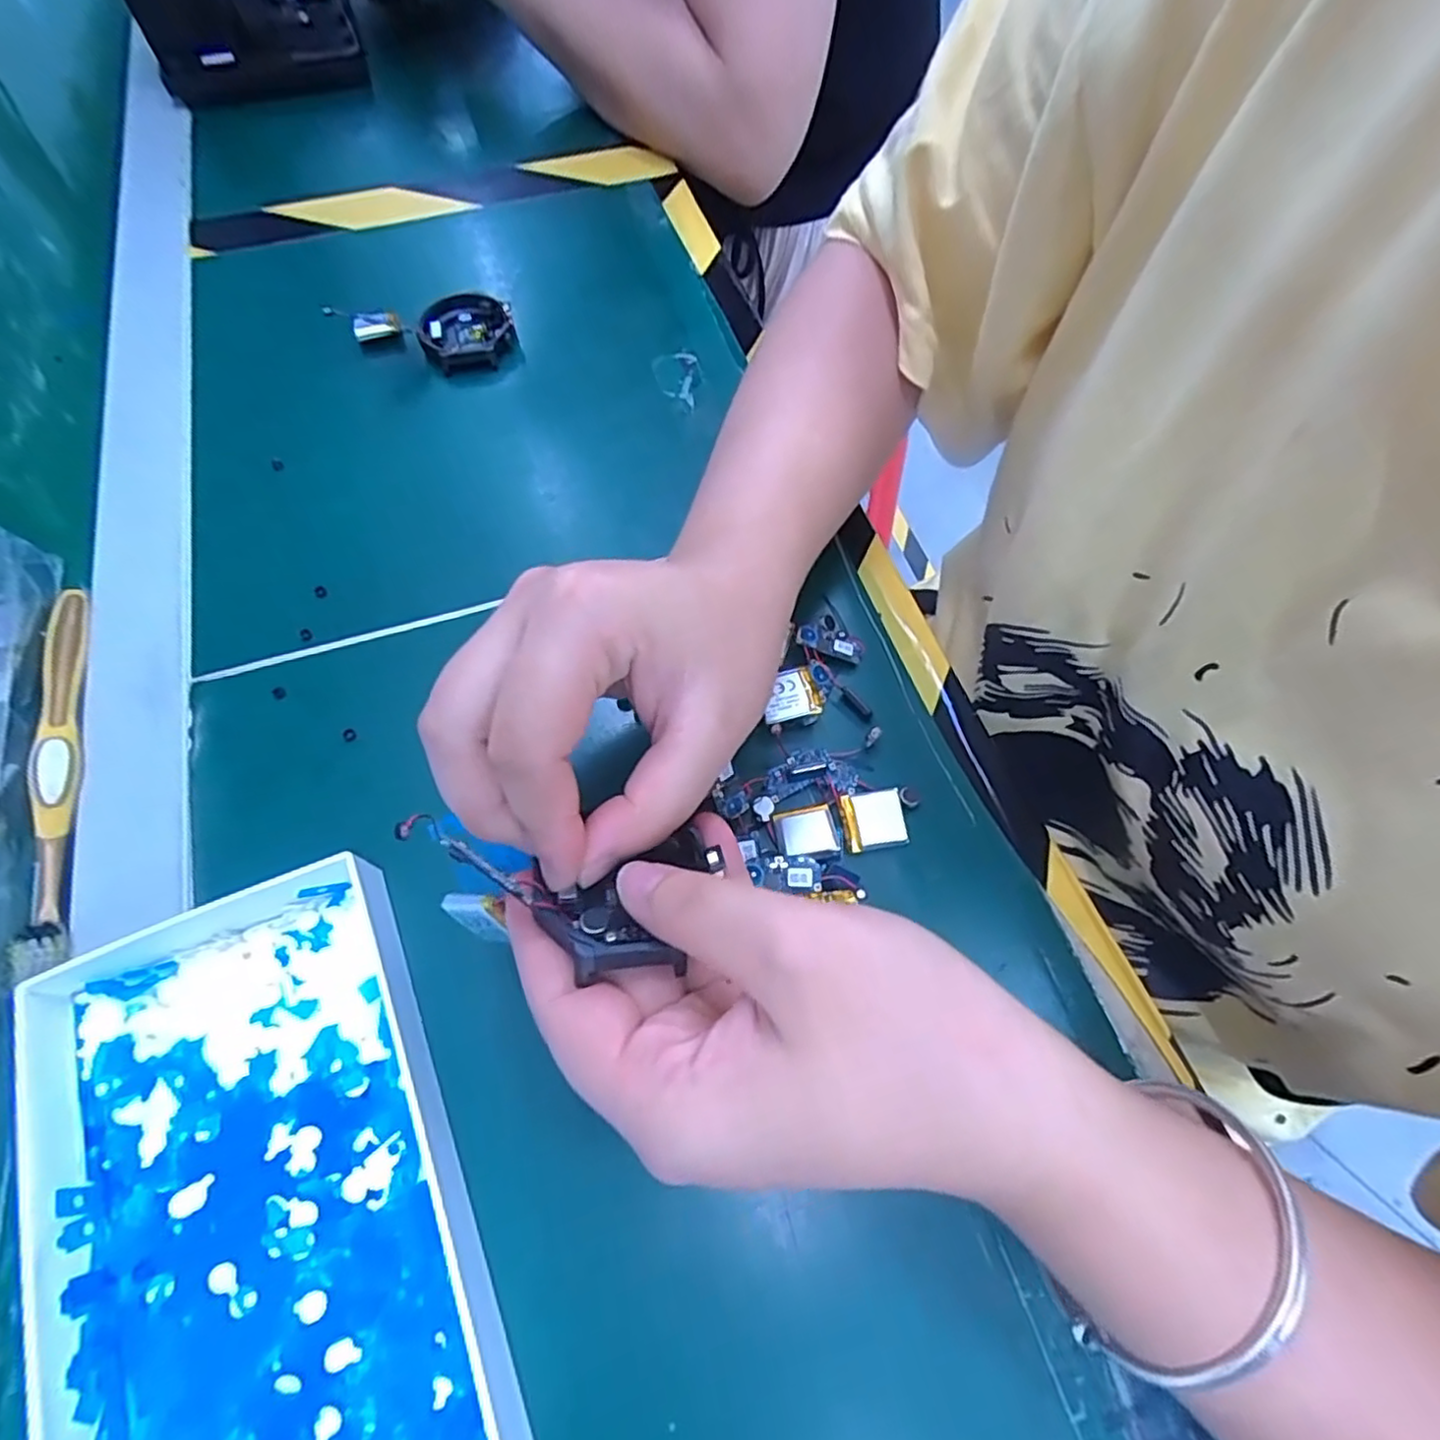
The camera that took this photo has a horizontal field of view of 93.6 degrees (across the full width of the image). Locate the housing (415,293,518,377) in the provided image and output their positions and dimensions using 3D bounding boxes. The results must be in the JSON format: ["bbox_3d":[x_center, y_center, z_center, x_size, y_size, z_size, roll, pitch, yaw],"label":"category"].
[{"bbox_3d":[-0.139,-0.215,0.372,0.049,0.012,0.054,-18,66,-7],"label":"housing"}]

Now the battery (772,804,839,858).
[{"bbox_3d":[0.032,0.041,0.251,0.021,0.007,0.020,-17,66,-7],"label":"battery"}]

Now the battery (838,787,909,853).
[{"bbox_3d":[0.058,0.037,0.255,0.022,0.004,0.022,-10,66,-3],"label":"battery"}]

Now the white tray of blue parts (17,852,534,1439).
[{"bbox_3d":[-0.132,0.140,0.196,0.104,0.023,0.187,-24,67,-10],"label":"white tray of blue parts"}]

